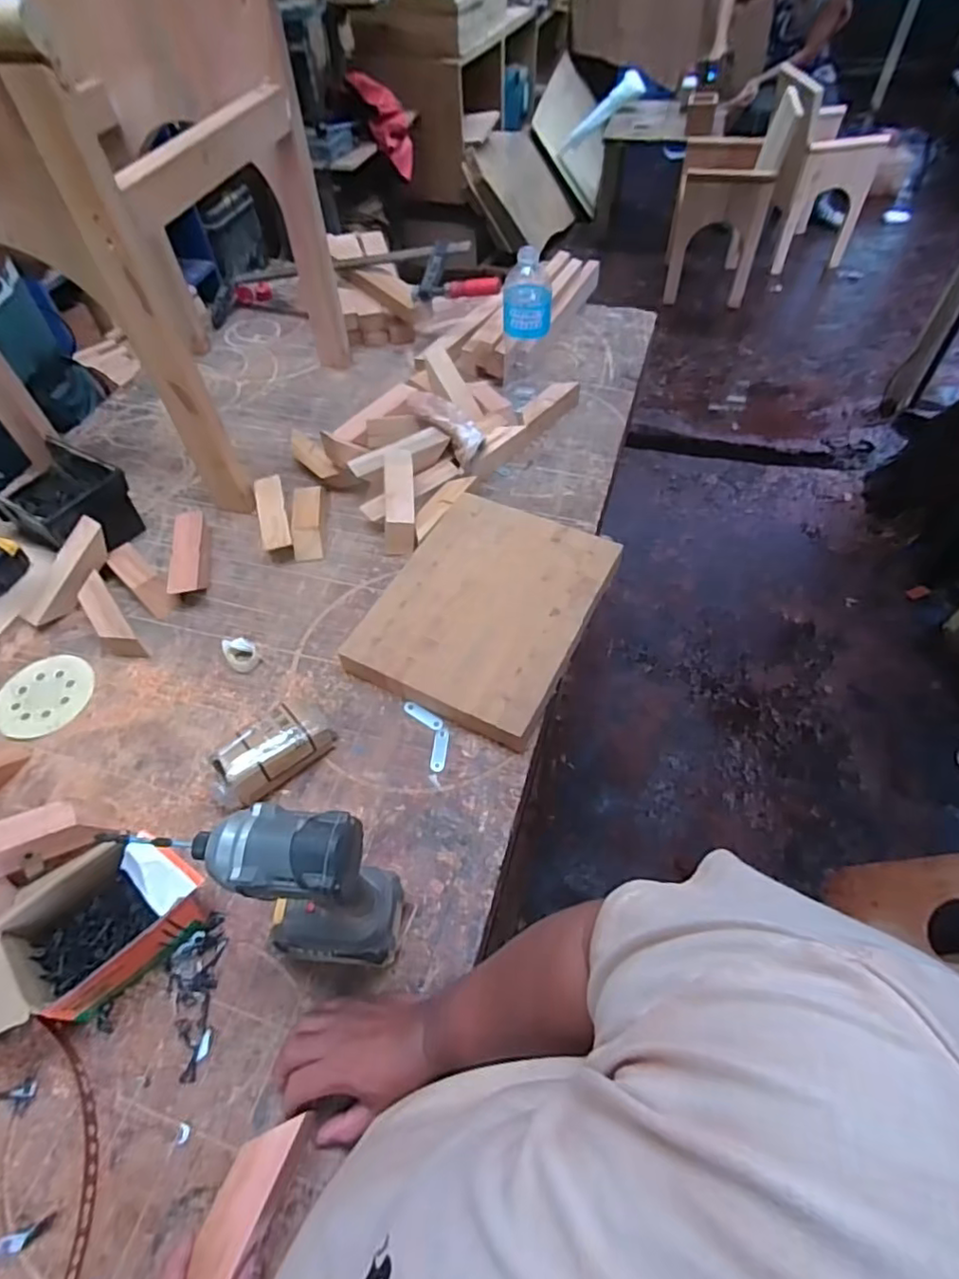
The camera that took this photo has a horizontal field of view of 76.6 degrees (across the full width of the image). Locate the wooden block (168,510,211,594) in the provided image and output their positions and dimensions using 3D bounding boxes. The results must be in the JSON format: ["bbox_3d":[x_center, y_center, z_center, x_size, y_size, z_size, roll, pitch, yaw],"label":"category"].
[{"bbox_3d":[-0.430,-0.125,0.903,0.048,0.037,0.158,-10,55,-4],"label":"wooden block"}]

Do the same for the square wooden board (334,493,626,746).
[{"bbox_3d":[0.014,-0.041,0.811,0.253,0.050,0.331,23,58,18],"label":"square wooden board"}]

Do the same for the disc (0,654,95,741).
[{"bbox_3d":[-0.559,0.071,0.779,0.115,0.004,0.120,-1,54,2],"label":"disc"}]

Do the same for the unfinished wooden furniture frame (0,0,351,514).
[{"bbox_3d":[-0.503,-0.588,0.886,0.388,0.521,0.480,8,55,8],"label":"unfinished wooden furniture frame"}]

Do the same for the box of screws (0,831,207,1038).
[{"bbox_3d":[-0.372,0.281,0.577,0.203,0.074,0.112,-39,62,-23],"label":"box of screws"}]

